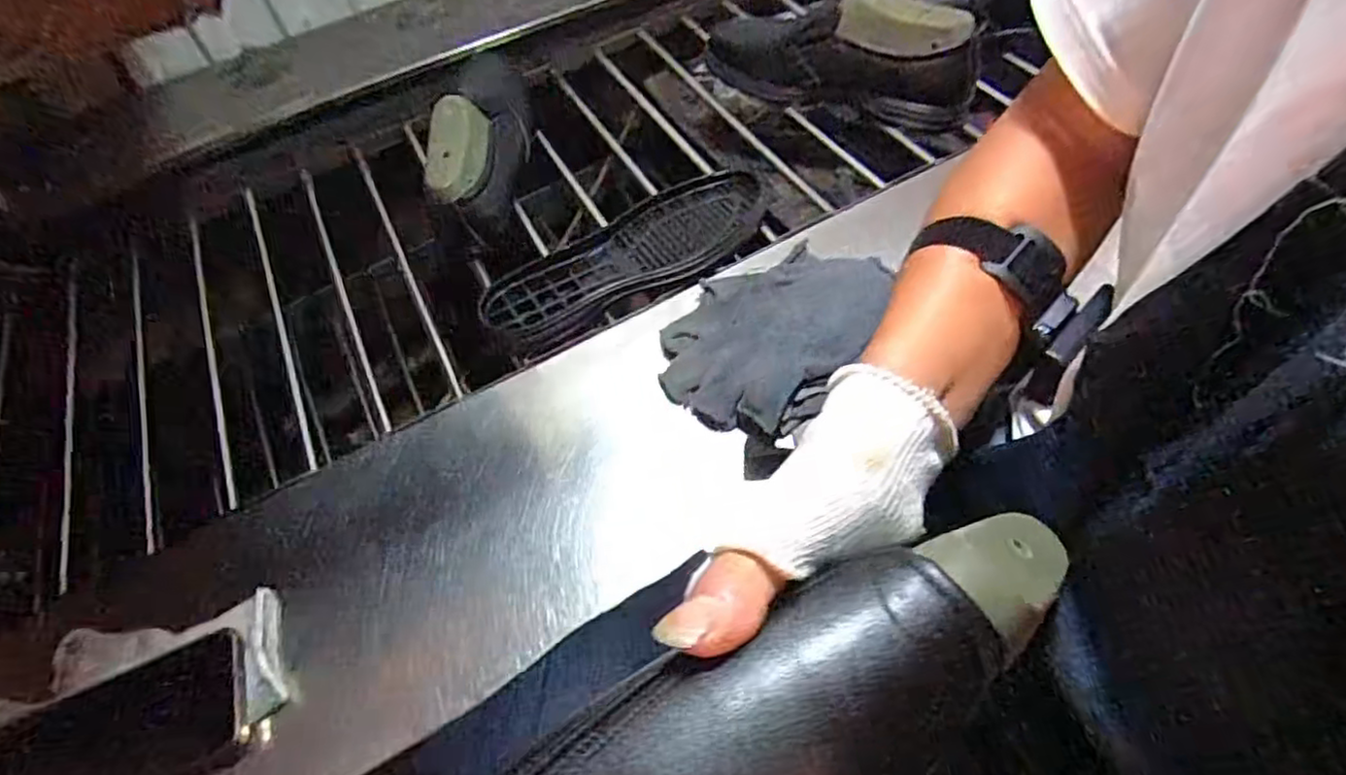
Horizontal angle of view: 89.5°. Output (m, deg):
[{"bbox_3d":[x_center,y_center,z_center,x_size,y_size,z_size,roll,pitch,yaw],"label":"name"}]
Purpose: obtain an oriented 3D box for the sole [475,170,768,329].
[{"bbox_3d":[-0.034,-0.127,0.649,0.296,0.018,0.107,-33,59,-16],"label":"sole"}]

